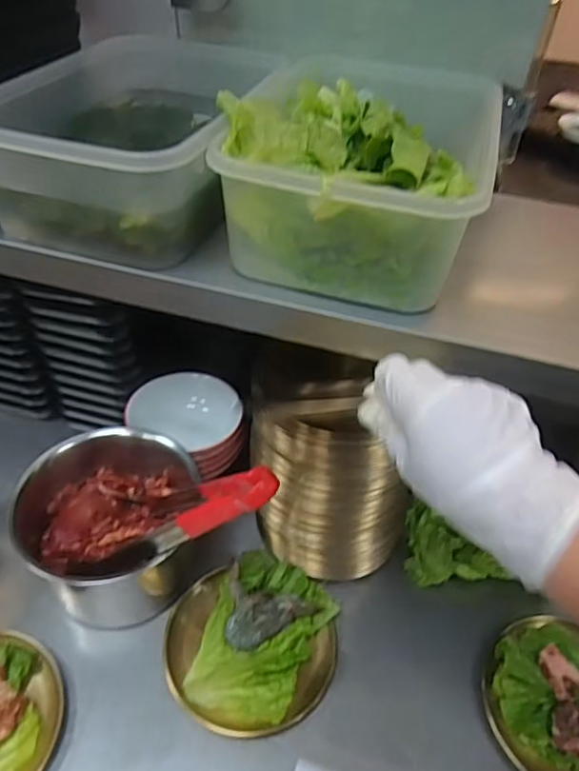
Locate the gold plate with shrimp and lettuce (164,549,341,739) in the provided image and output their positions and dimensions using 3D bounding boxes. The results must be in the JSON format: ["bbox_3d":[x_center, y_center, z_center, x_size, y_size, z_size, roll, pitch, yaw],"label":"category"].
[{"bbox_3d":[-0.036,0.248,0.577,0.168,0.027,0.157,2,44,-2],"label":"gold plate with shrimp and lettuce"}]

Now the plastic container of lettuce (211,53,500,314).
[{"bbox_3d":[0.058,-0.186,0.520,0.198,0.109,0.232,11,44,8],"label":"plastic container of lettuce"}]

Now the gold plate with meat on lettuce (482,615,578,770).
[{"bbox_3d":[0.259,0.303,0.539,0.138,0.033,0.160,-24,50,-26],"label":"gold plate with meat on lettuce"}]

